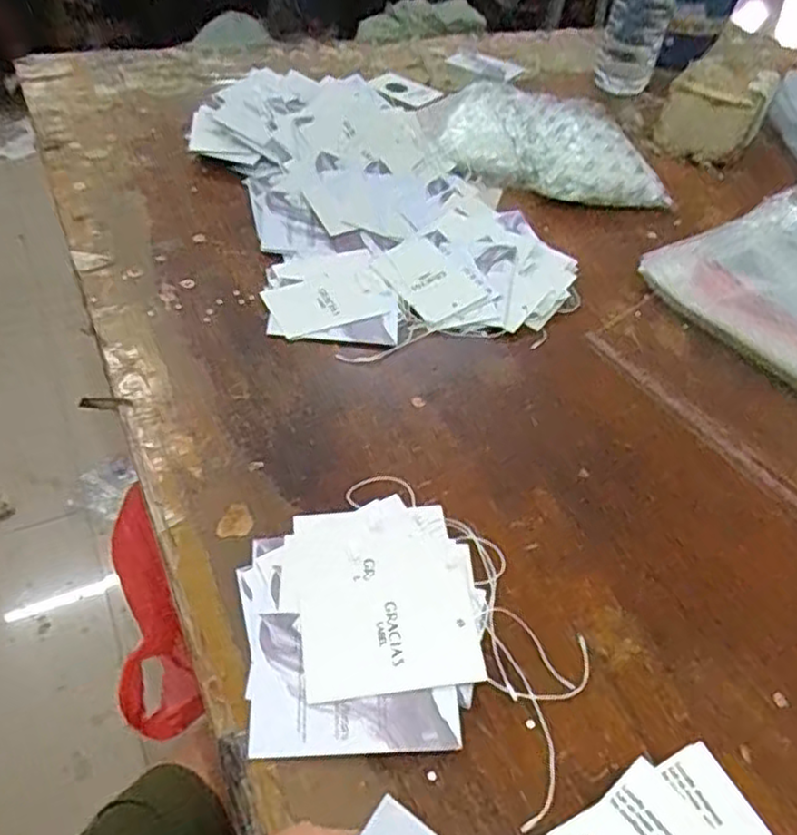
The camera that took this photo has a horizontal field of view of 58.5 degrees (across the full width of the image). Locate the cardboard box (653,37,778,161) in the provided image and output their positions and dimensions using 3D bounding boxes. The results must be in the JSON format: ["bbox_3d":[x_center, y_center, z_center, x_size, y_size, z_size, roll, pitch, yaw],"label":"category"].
[{"bbox_3d":[0.397,-0.389,0.882,0.107,0.092,0.180,24,47,16],"label":"cardboard box"}]

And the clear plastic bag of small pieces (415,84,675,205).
[{"bbox_3d":[0.150,-0.304,0.786,0.293,0.054,0.153,22,47,14],"label":"clear plastic bag of small pieces"}]

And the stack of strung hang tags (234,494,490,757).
[{"bbox_3d":[-0.018,0.105,0.381,0.126,0.019,0.135,1,45,-6],"label":"stack of strung hang tags"}]

